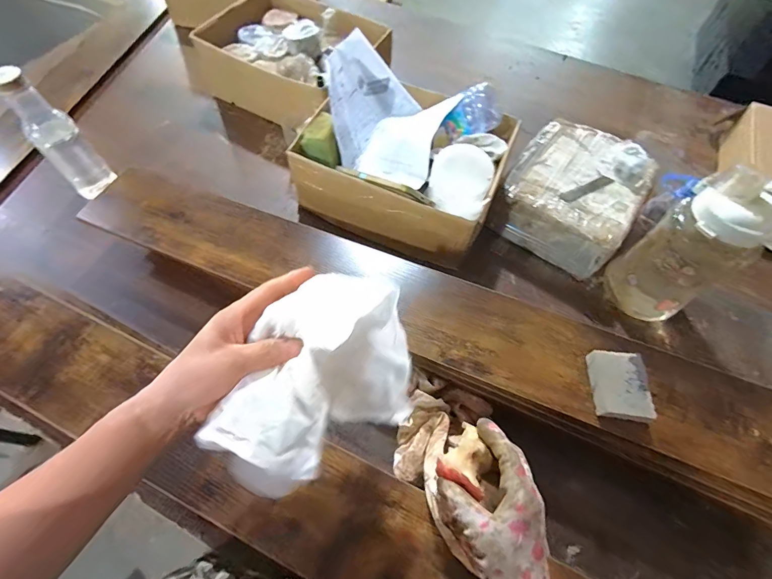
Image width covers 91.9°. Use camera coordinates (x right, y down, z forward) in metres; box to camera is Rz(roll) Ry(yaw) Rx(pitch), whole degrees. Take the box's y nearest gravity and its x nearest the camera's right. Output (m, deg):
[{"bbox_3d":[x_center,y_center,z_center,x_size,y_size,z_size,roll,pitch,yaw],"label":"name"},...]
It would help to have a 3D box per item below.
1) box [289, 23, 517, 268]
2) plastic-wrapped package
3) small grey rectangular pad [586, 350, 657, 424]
[{"bbox_3d":[0.023,-0.236,0.636,0.355,0.167,0.264,22,62,10],"label":"box"},{"bbox_3d":[0.318,-0.166,0.636,0.207,0.115,0.221,31,64,15],"label":"plastic-wrapped package"},{"bbox_3d":[0.259,0.106,0.412,0.052,0.021,0.073,7,61,2],"label":"small grey rectangular pad"}]

